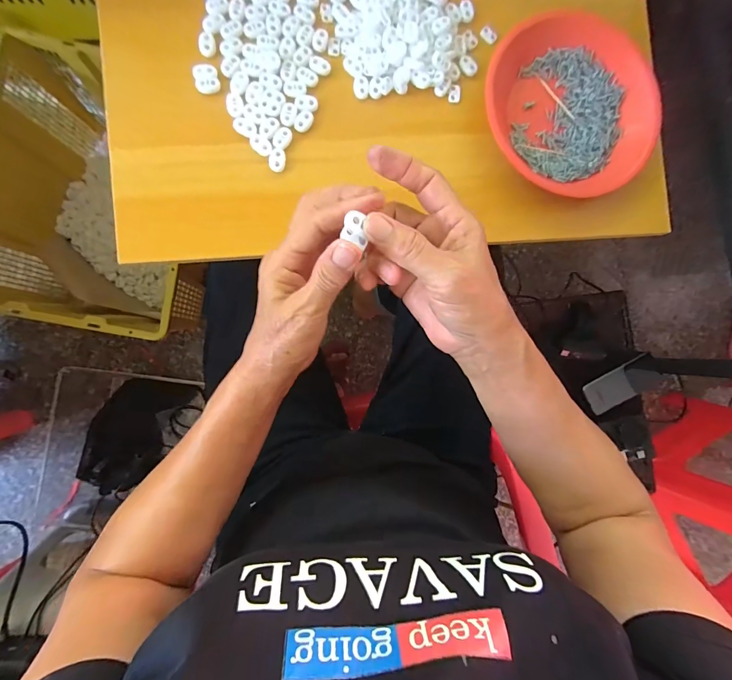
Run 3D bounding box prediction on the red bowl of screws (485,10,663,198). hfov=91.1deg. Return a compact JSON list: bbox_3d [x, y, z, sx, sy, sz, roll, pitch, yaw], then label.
[{"bbox_3d":[0.226,-0.254,0.391,0.179,0.023,0.192,0,88,-7],"label":"red bowl of screws"}]

